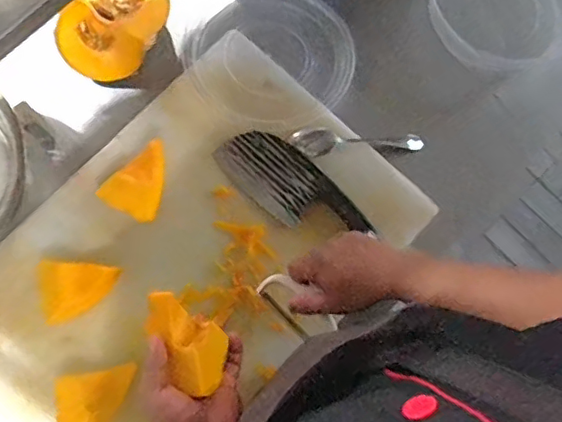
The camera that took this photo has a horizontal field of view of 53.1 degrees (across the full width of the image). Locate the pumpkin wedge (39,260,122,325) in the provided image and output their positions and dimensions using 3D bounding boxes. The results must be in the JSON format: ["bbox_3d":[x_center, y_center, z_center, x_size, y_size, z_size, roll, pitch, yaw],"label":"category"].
[{"bbox_3d":[-0.260,0.102,0.700,0.099,0.029,0.074,8,78,1],"label":"pumpkin wedge"}]

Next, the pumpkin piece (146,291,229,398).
[{"bbox_3d":[-0.099,0.134,0.590,0.103,0.054,0.058,40,80,7],"label":"pumpkin piece"}]

